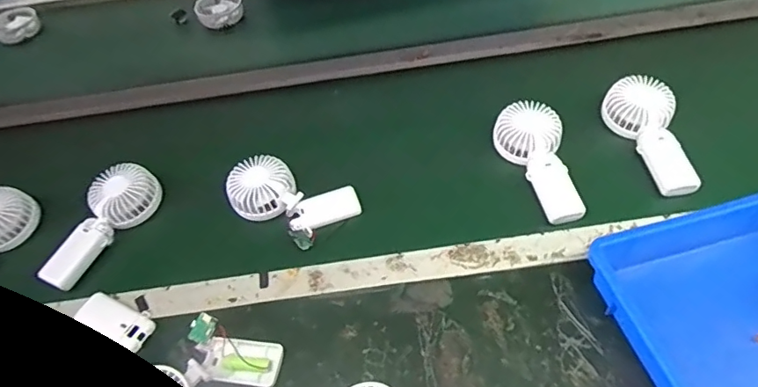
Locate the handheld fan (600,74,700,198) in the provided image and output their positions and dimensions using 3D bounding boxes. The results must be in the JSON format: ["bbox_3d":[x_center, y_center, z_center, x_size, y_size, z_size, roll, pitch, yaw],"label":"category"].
[{"bbox_3d":[0.364,-0.080,0.660,0.079,0.054,0.178,-14,50,-6],"label":"handheld fan"}]

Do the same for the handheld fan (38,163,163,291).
[{"bbox_3d":[-0.376,0.041,0.683,0.080,0.046,0.181,24,69,24],"label":"handheld fan"}]

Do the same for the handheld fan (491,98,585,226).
[{"bbox_3d":[0.211,-0.042,0.654,0.082,0.040,0.180,-15,62,-6],"label":"handheld fan"}]

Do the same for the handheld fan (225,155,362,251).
[{"bbox_3d":[-0.118,0.013,0.659,0.179,0.041,0.103,19,53,5],"label":"handheld fan"}]

